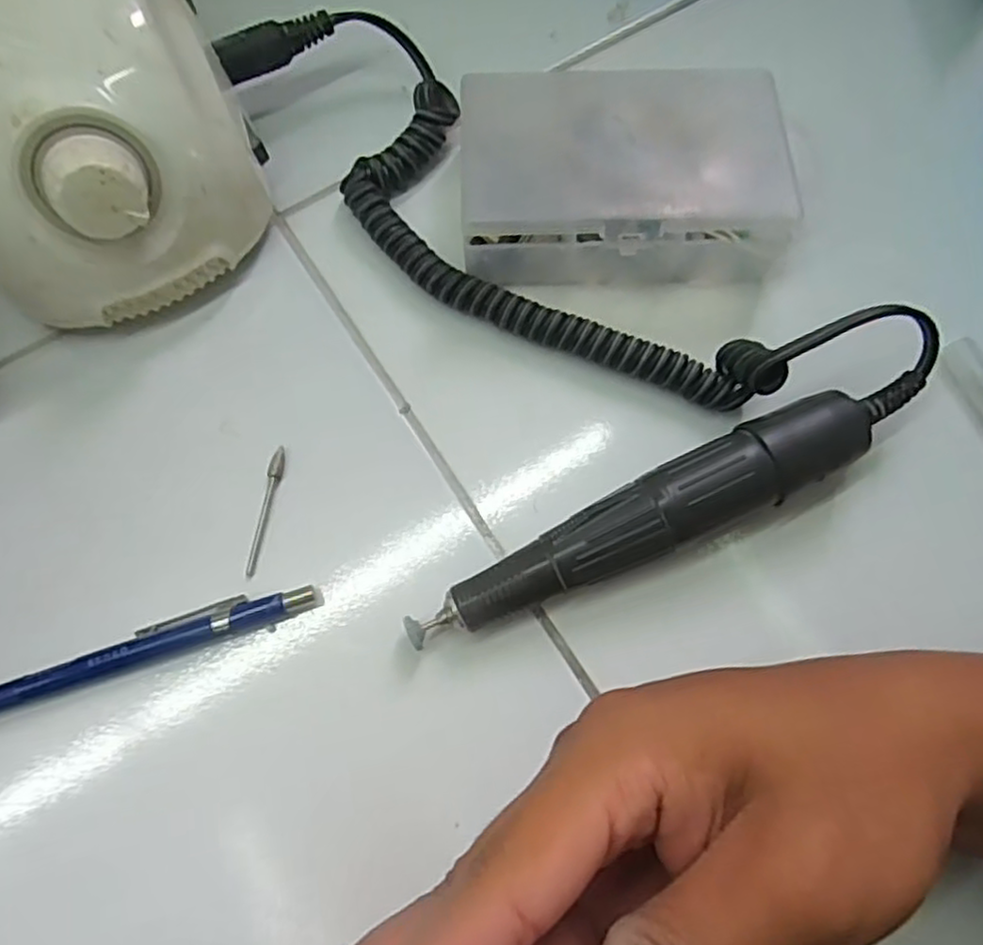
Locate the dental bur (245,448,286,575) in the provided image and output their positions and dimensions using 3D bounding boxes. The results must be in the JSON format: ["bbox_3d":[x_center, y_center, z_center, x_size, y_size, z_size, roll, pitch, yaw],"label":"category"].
[{"bbox_3d":[-0.078,0.013,0.241,0.005,0.004,0.045,8,73,2],"label":"dental bur"}]

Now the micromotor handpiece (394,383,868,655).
[{"bbox_3d":[0.048,0.017,0.227,0.157,0.029,0.026,-25,75,-8],"label":"micromotor handpiece"}]

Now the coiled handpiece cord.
[{"bbox_3d":[0.019,-0.088,0.255,0.266,0.035,0.078,37,76,10],"label":"coiled handpiece cord"}]

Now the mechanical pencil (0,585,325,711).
[{"bbox_3d":[-0.119,0.059,0.225,0.130,0.014,0.013,-16,74,-5],"label":"mechanical pencil"}]

